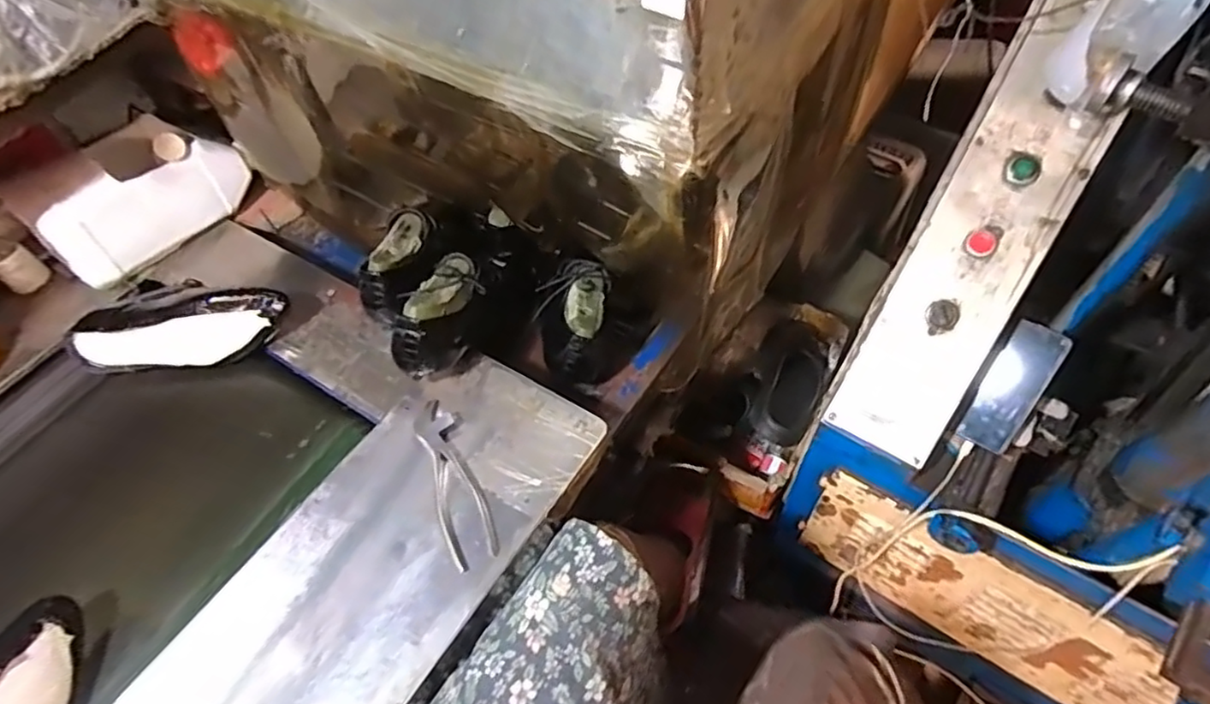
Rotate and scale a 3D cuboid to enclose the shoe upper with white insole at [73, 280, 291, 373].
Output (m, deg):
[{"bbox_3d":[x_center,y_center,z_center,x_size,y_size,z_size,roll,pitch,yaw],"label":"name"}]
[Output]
[{"bbox_3d":[-0.513,-0.037,0.797,0.262,0.079,0.084,-3,56,3],"label":"shoe upper with white insole"}]

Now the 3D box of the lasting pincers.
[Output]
[{"bbox_3d":[-0.157,0.127,0.677,0.049,0.023,0.191,-21,57,-9],"label":"lasting pincers"}]

